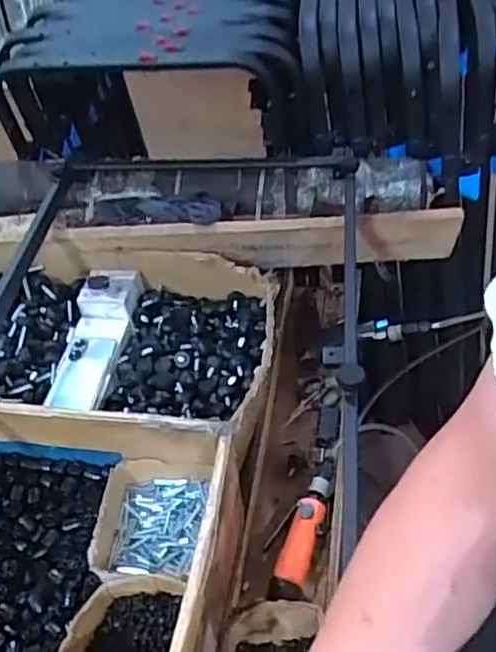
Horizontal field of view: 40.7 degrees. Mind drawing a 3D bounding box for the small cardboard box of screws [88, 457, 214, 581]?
[{"bbox_3d":[-0.118,0.247,0.835,0.123,0.061,0.154,1,46,8],"label":"small cardboard box of screws"}]

